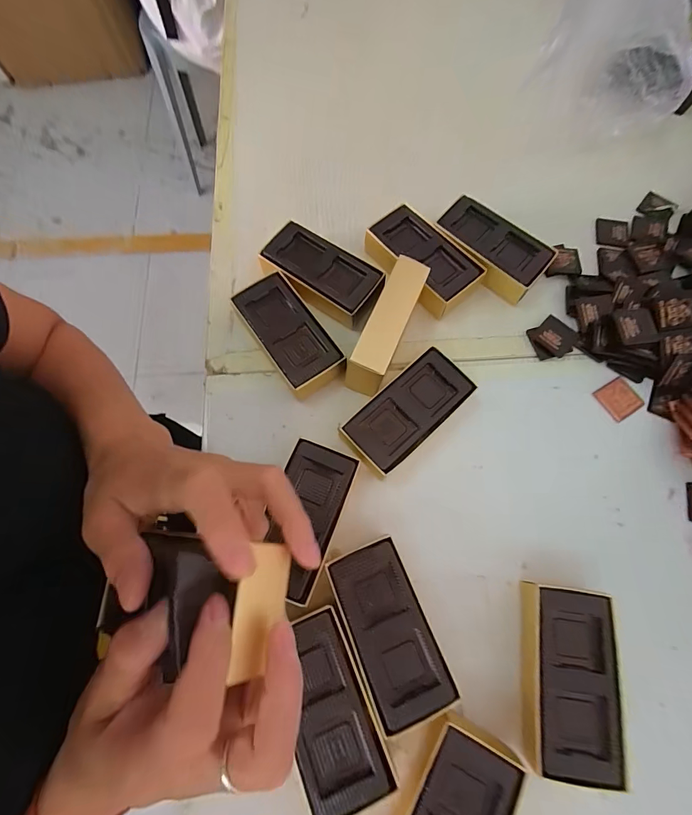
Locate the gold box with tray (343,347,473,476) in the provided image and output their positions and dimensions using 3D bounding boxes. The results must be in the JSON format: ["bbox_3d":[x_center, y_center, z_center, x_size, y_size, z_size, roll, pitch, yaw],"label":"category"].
[{"bbox_3d":[0.053,0.005,0.332,0.111,0.032,0.056,-40,75,-12],"label":"gold box with tray"}]

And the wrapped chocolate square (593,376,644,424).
[{"bbox_3d":[0.251,-0.008,0.349,0.034,0.004,0.033,-32,74,-10],"label":"wrapped chocolate square"}]

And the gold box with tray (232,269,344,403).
[{"bbox_3d":[-0.053,-0.067,0.355,0.054,0.033,0.111,-35,74,-11],"label":"gold box with tray"}]

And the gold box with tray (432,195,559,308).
[{"bbox_3d":[0.143,-0.158,0.383,0.110,0.032,0.063,39,76,13],"label":"gold box with tray"}]

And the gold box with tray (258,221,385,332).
[{"bbox_3d":[-0.022,-0.127,0.375,0.115,0.035,0.060,32,74,11],"label":"gold box with tray"}]

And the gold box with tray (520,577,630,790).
[{"bbox_3d":[0.157,0.191,0.272,0.058,0.032,0.112,10,71,4],"label":"gold box with tray"}]

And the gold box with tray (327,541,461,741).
[{"bbox_3d":[0.030,0.161,0.280,0.054,0.034,0.113,-21,73,-8],"label":"gold box with tray"}]

